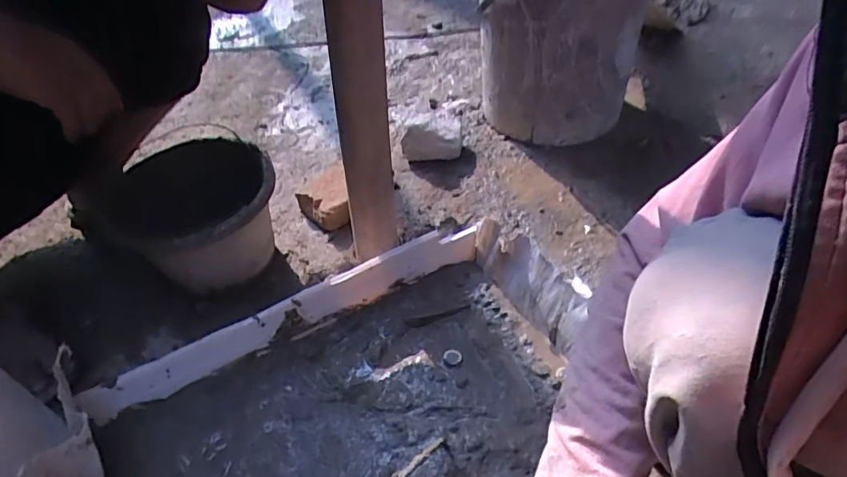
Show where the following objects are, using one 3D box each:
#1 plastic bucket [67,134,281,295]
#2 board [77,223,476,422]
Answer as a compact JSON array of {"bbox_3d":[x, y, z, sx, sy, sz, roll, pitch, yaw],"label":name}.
[{"bbox_3d":[-0.303,-0.027,0.758,0.193,0.156,0.211,-4,43,4],"label":"plastic bucket"},{"bbox_3d":[-0.158,0.101,0.691,0.523,0.081,0.014,-24,46,-16],"label":"board"}]

